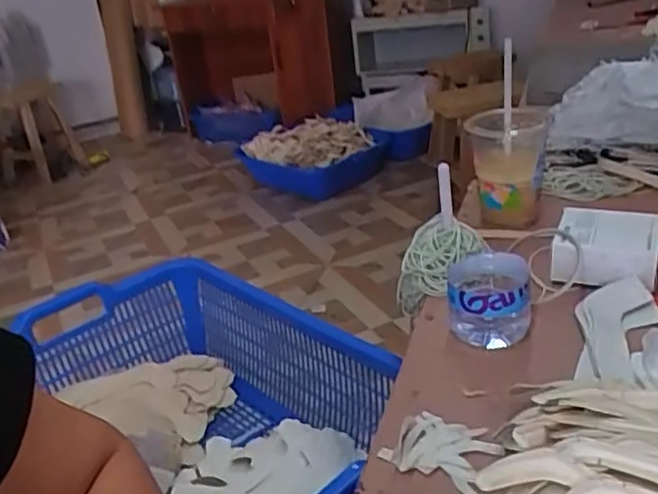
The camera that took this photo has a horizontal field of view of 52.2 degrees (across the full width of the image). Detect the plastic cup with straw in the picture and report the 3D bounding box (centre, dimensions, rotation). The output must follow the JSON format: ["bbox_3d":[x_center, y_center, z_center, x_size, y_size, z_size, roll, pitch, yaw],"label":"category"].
[{"bbox_3d":[0.202,-0.116,0.762,0.081,0.178,0.085,-6,26,3],"label":"plastic cup with straw"}]

